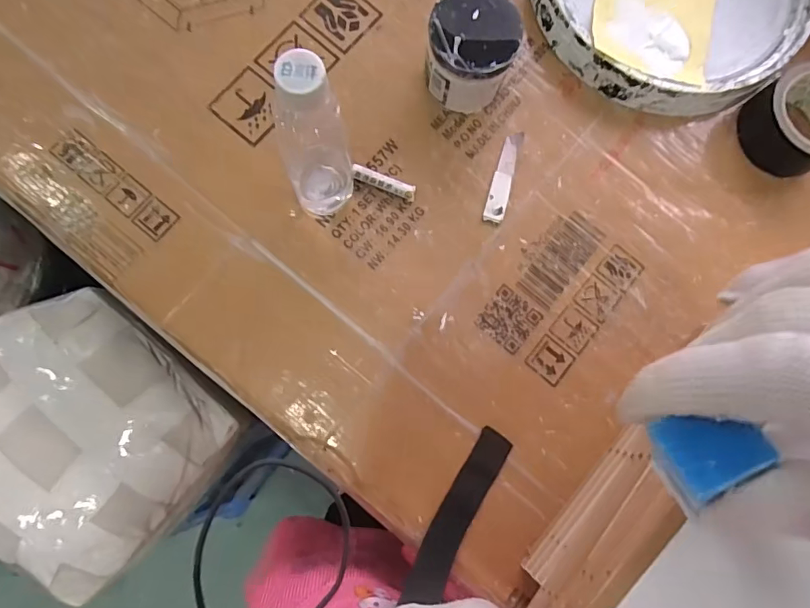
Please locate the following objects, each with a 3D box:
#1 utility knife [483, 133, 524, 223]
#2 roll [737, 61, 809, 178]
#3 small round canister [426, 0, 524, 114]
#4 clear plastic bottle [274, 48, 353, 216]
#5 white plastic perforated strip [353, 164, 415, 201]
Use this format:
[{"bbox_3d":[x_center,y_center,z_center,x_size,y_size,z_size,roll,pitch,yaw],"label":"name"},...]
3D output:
[{"bbox_3d":[0.099,-0.128,0.493,0.021,0.004,0.096,15,83,-2],"label":"utility knife"},{"bbox_3d":[0.398,-0.184,0.492,0.100,0.050,0.096,-35,87,-6],"label":"roll"},{"bbox_3d":[0.061,-0.239,0.470,0.080,0.080,0.079,0,84,-3],"label":"small round canister"},{"bbox_3d":[-0.068,-0.121,0.382,0.051,0.180,0.051,-10,84,-4],"label":"clear plastic bottle"},{"bbox_3d":[-0.020,-0.118,0.478,0.062,0.015,0.015,21,83,-1],"label":"white plastic perforated strip"}]

